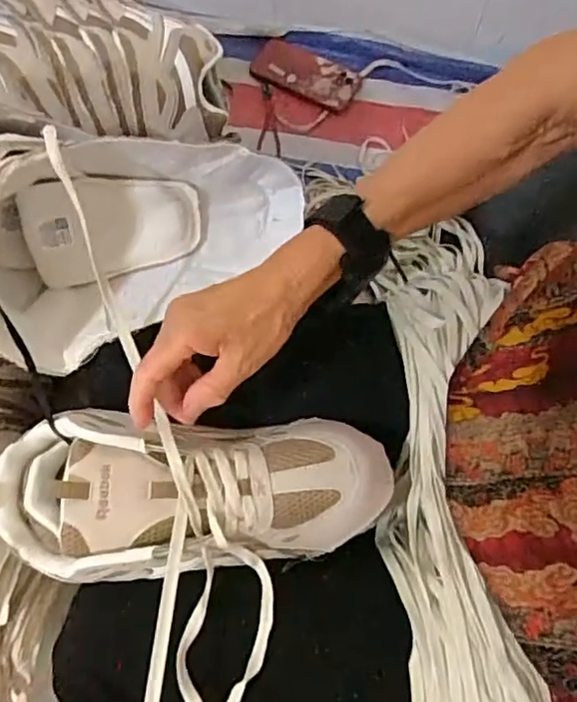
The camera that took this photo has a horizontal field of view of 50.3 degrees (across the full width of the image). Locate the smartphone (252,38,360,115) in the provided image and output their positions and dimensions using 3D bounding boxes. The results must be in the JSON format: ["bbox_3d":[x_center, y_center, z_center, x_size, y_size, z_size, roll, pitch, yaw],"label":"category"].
[{"bbox_3d":[0.024,-0.416,0.927,0.162,0.014,0.082,25,73,8],"label":"smartphone"}]

